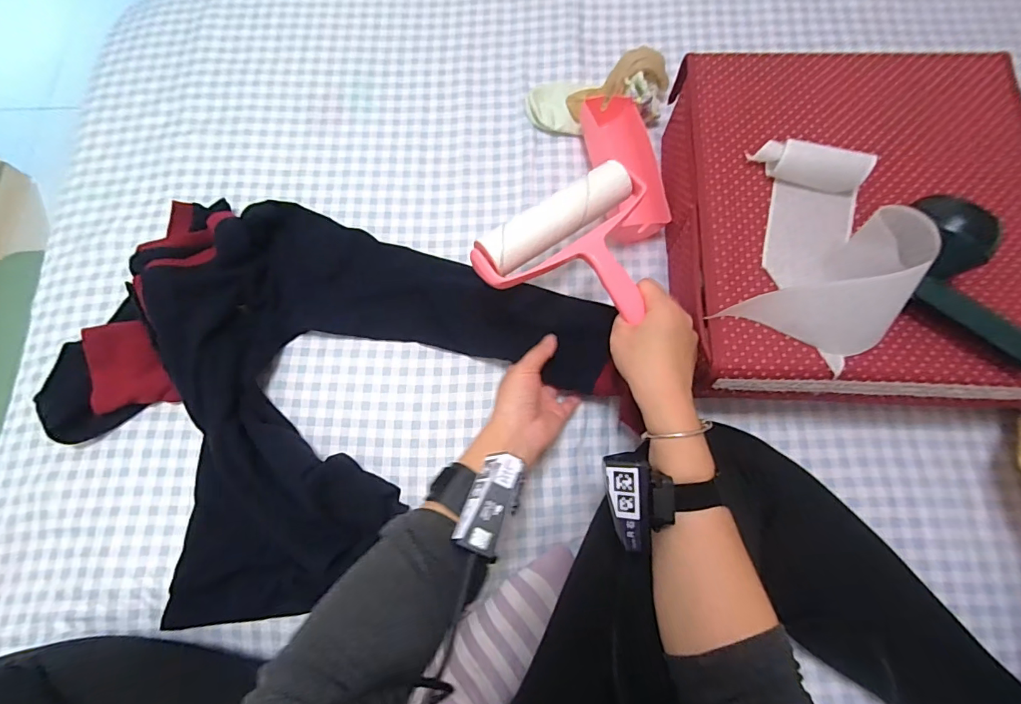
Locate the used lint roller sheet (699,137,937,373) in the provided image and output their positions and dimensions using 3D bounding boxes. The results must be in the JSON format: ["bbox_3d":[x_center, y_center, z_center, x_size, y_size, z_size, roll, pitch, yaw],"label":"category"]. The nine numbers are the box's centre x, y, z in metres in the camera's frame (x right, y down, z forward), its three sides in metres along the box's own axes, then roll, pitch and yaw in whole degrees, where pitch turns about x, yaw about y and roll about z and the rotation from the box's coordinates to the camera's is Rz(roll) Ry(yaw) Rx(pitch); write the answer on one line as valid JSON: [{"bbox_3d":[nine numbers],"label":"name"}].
[{"bbox_3d":[0.269,-0.098,0.395,0.128,0.086,0.179,21,77,7],"label":"used lint roller sheet"}]

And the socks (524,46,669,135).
[{"bbox_3d":[0.108,-0.322,0.578,0.171,0.052,0.085,-11,76,-1],"label":"socks"}]

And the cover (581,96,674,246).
[{"bbox_3d":[0.132,-0.216,0.553,0.066,0.045,0.168,-12,76,-1],"label":"cover"}]

